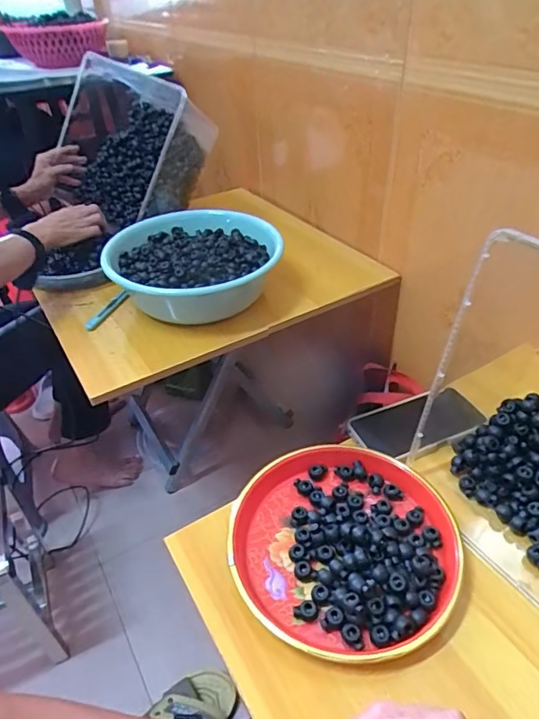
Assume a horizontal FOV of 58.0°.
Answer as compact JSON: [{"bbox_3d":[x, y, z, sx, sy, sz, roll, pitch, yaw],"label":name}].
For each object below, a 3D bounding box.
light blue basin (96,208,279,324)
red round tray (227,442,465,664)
[{"bbox_3d":[-0.127,-0.159,0.849,0.282,0.105,0.312,-30,46,-29],"label":"light blue basin"},{"bbox_3d":[0.075,0.179,0.489,0.215,0.032,0.216,-2,39,2],"label":"red round tray"}]

